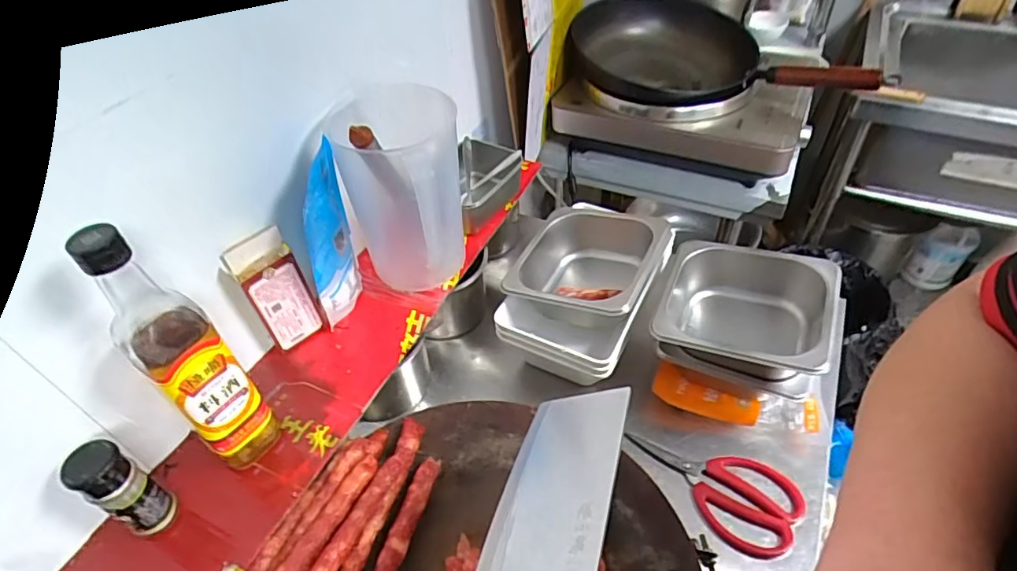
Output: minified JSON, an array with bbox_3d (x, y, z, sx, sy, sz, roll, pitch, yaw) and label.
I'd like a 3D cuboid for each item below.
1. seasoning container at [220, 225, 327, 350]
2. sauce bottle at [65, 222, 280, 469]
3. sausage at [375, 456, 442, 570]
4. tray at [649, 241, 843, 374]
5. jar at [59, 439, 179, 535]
[{"bbox_3d":[-0.242,0.010,0.597,0.027,0.147,0.057,35,58,31],"label":"seasoning container"},{"bbox_3d":[-0.262,0.062,0.460,0.056,0.269,0.059,33,57,30],"label":"sauce bottle"},{"bbox_3d":[-0.097,0.223,0.487,0.019,0.011,0.162,10,49,14],"label":"sausage"},{"bbox_3d":[0.261,0.034,0.628,0.174,0.089,0.154,17,50,19],"label":"tray"},{"bbox_3d":[-0.317,0.168,0.463,0.034,0.099,0.038,17,51,19],"label":"jar"}]

